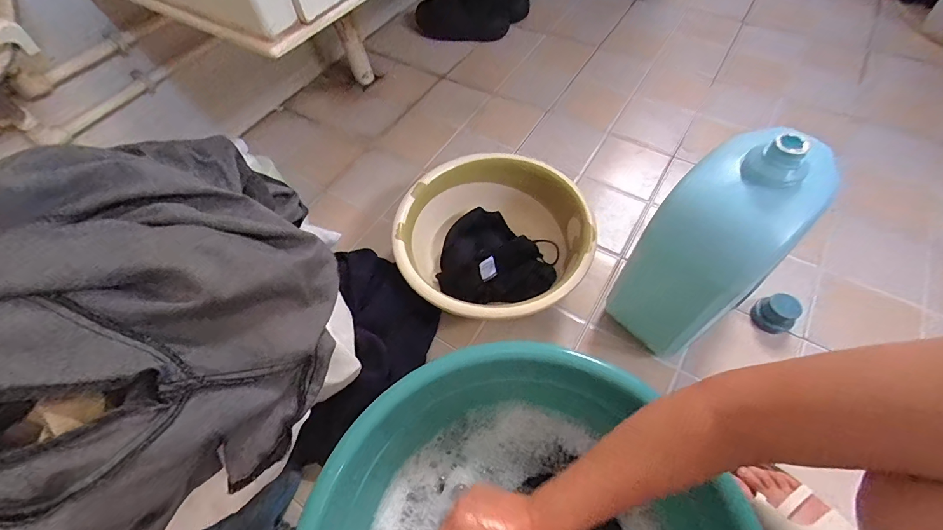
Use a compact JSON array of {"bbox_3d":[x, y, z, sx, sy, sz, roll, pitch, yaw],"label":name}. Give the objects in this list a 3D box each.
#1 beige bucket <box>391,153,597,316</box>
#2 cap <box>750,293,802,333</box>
[{"bbox_3d":[0.032,-0.038,0.690,0.307,0.124,0.294,0,58,1],"label":"beige bucket"},{"bbox_3d":[0.486,0.079,0.642,0.045,0.059,0.059,-27,62,-15],"label":"cap"}]

